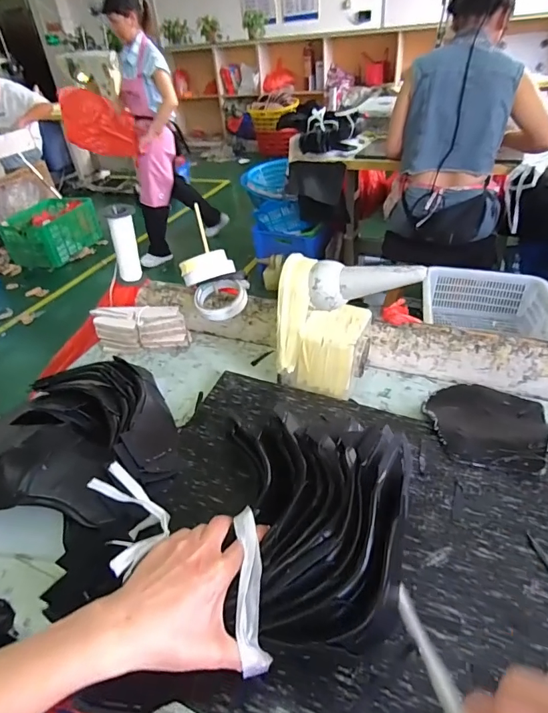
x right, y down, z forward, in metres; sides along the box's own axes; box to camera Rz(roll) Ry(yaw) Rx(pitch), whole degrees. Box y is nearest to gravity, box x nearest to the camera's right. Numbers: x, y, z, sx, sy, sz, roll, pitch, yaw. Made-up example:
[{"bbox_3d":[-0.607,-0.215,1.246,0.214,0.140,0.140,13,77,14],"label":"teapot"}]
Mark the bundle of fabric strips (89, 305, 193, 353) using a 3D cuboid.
[{"bbox_3d":[-0.257,-0.052,0.812,0.188,0.073,0.068,5,39,14],"label":"bundle of fabric strips"}]

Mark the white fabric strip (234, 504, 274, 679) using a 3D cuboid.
[{"bbox_3d":[-0.020,0.193,0.361,0.022,0.038,0.128,-6,49,0],"label":"white fabric strip"}]

